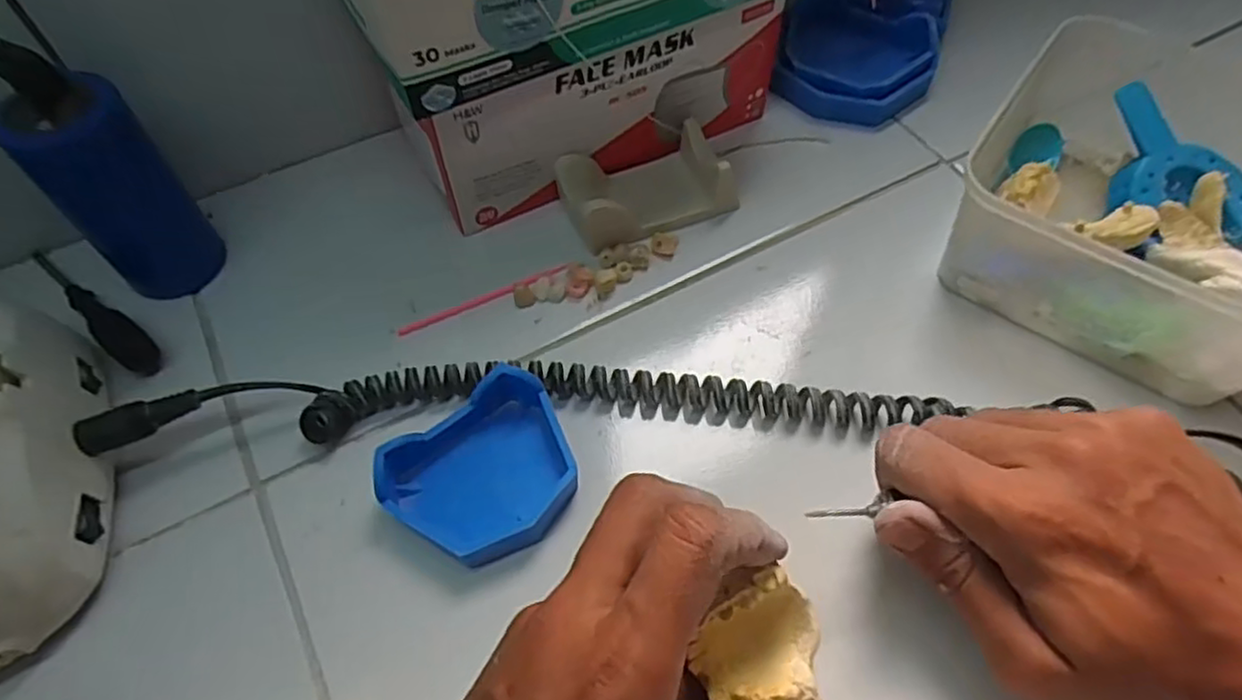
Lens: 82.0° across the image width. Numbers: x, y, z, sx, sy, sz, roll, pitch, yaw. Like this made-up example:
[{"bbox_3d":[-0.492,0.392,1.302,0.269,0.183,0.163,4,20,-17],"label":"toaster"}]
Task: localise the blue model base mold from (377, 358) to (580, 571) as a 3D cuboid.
[{"bbox_3d":[-0.055,0.053,0.304,0.078,0.026,0.065,-36,63,-21],"label":"blue model base mold"}]

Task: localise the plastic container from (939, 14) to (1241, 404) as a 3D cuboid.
[{"bbox_3d":[0.264,-0.076,0.357,0.159,0.071,0.175,32,63,20],"label":"plastic container"}]

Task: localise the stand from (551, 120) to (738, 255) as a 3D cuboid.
[{"bbox_3d":[0.013,-0.088,0.386,0.087,0.032,0.049,-23,59,-14],"label":"stand"}]

